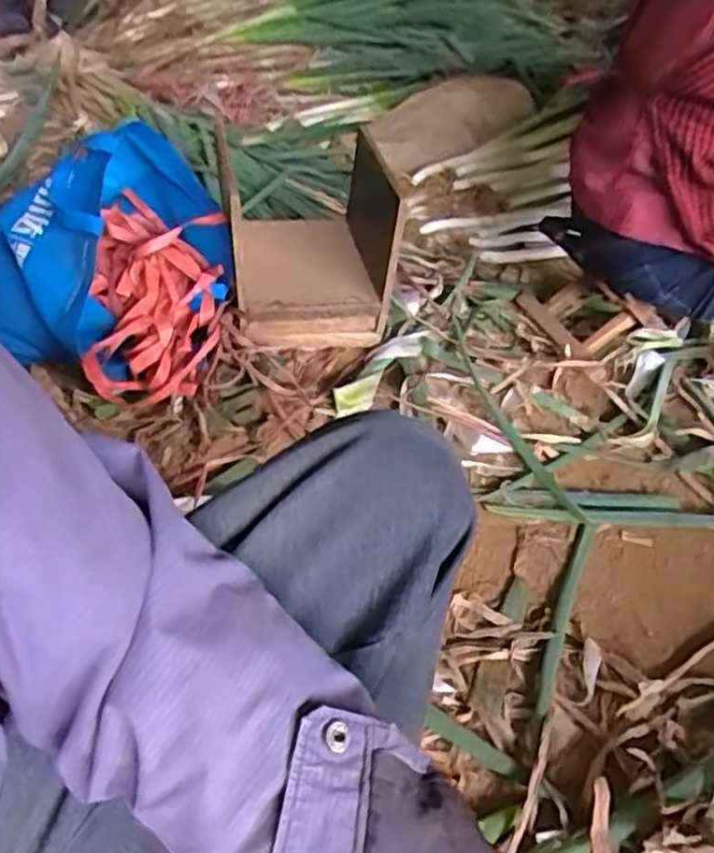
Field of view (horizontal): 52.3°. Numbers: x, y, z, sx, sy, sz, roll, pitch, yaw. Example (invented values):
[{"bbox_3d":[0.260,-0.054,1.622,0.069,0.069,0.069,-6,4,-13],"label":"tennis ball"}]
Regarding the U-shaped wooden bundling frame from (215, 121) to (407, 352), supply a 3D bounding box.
[{"bbox_3d":[-0.083,-0.314,1.213,0.266,0.220,0.350,-5,43,-13],"label":"U-shaped wooden bundling frame"}]

